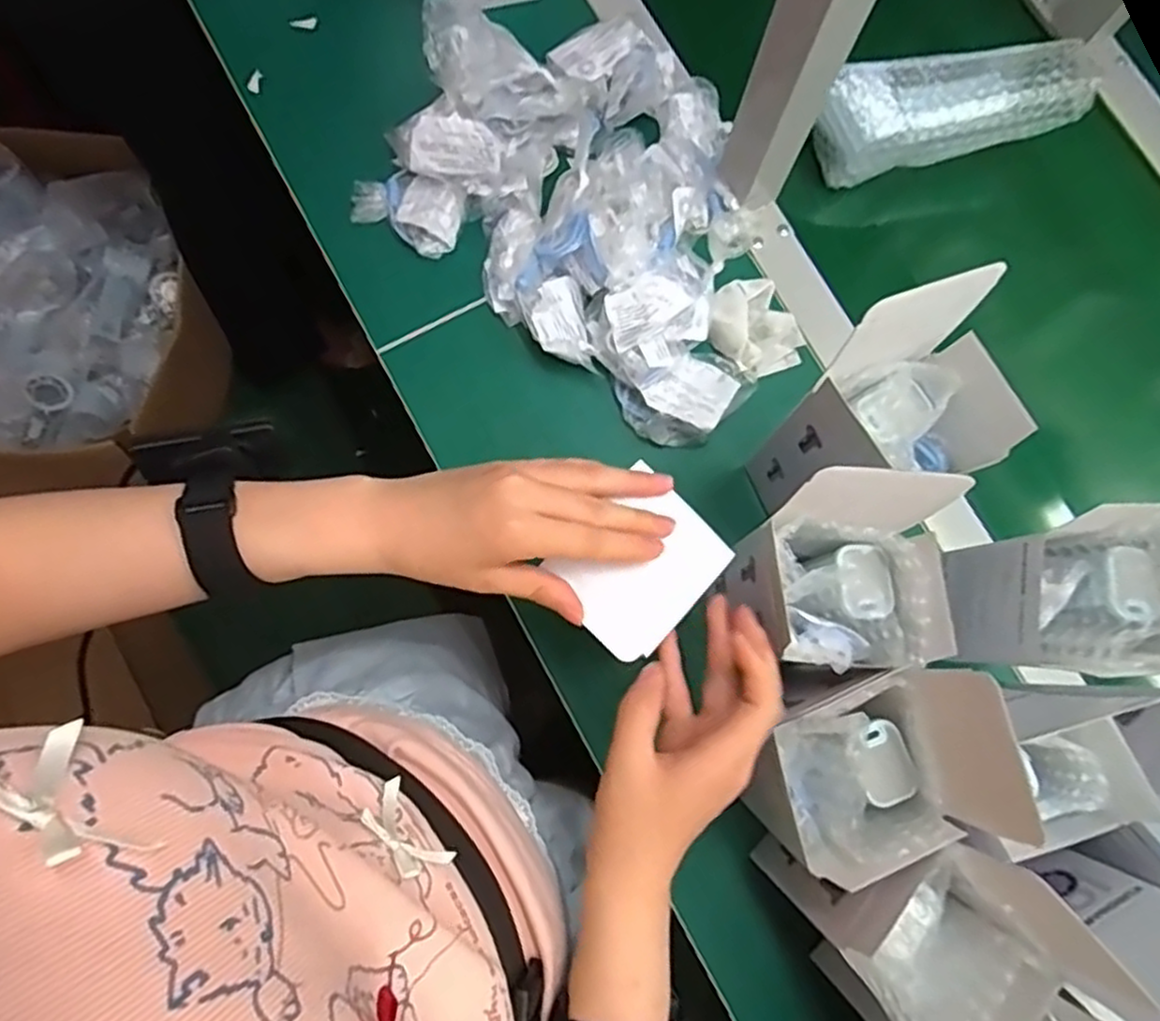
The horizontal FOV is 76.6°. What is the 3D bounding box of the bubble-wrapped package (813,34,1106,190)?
[{"bbox_3d":[0.287,-0.310,0.575,0.202,0.057,0.063,-12,80,-3],"label":"bubble-wrapped package"}]

